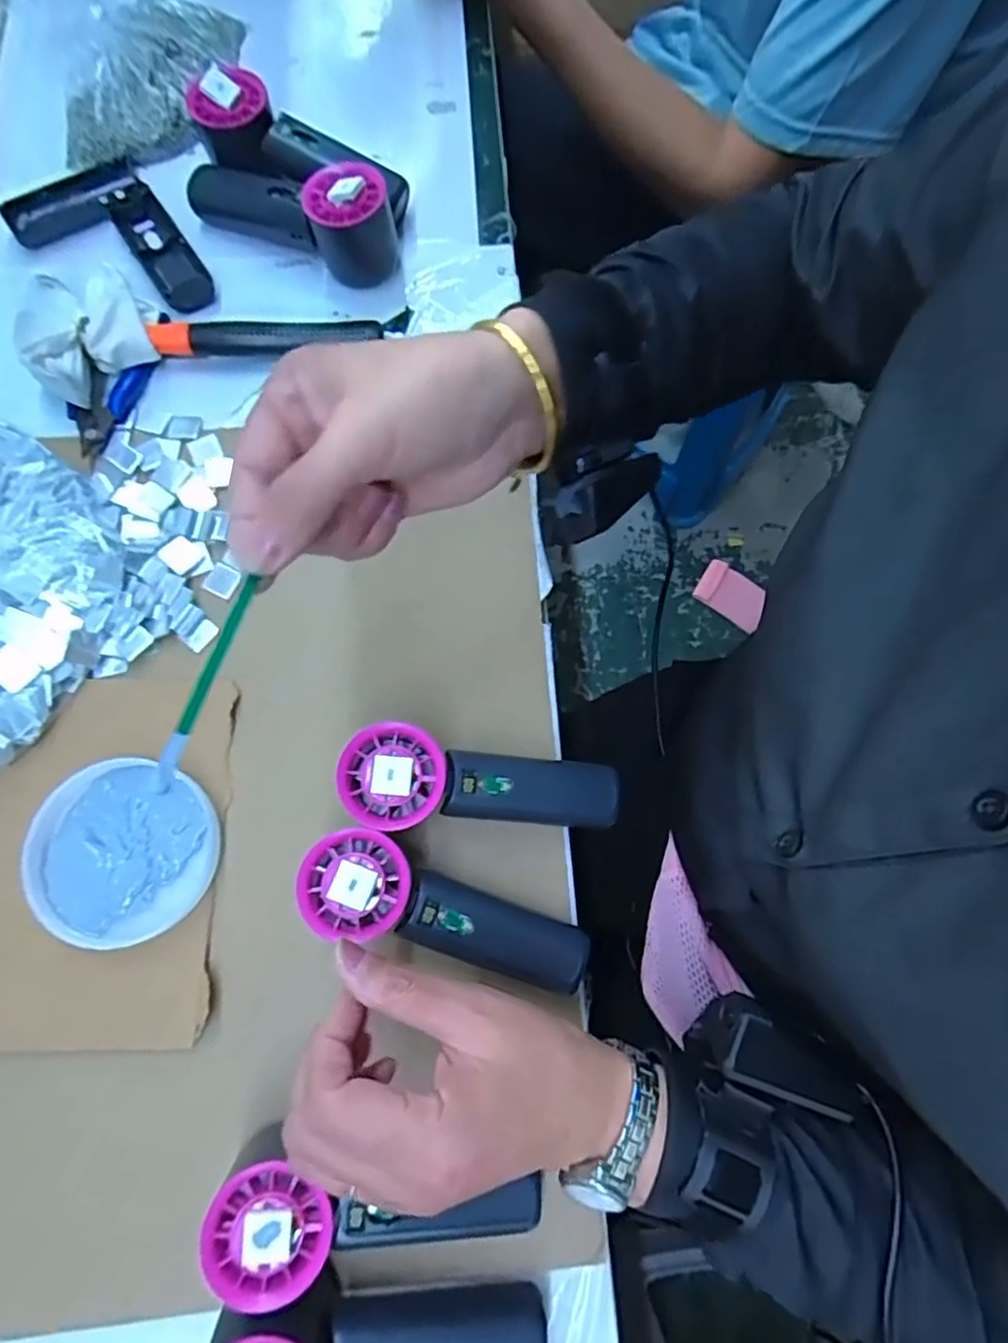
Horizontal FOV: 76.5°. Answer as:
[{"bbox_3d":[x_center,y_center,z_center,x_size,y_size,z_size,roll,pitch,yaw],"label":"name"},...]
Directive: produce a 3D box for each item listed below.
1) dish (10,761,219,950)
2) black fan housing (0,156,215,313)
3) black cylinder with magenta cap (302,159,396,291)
[{"bbox_3d":[-0.219,0.102,0.365,0.103,0.013,0.097,0,76,-1],"label":"dish"},{"bbox_3d":[-0.296,-0.317,0.474,0.099,0.020,0.164,-34,79,-9],"label":"black fan housing"},{"bbox_3d":[-0.108,-0.318,0.459,0.059,0.062,0.054,-13,78,-4],"label":"black cylinder with magenta cap"}]

